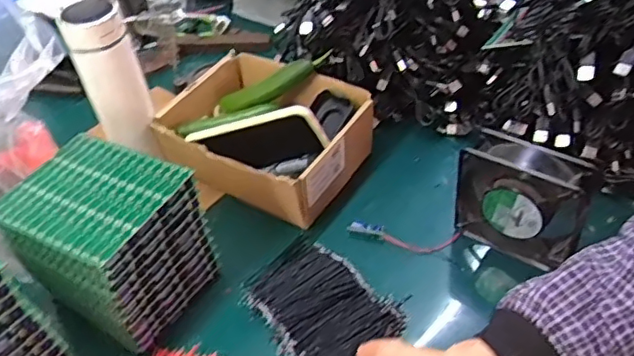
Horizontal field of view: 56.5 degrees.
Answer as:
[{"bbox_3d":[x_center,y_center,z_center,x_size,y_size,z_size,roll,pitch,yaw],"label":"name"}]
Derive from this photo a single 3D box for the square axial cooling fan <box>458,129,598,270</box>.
[{"bbox_3d":[0.202,0.027,0.591,0.120,0.127,0.044,24,49,29],"label":"square axial cooling fan"}]

